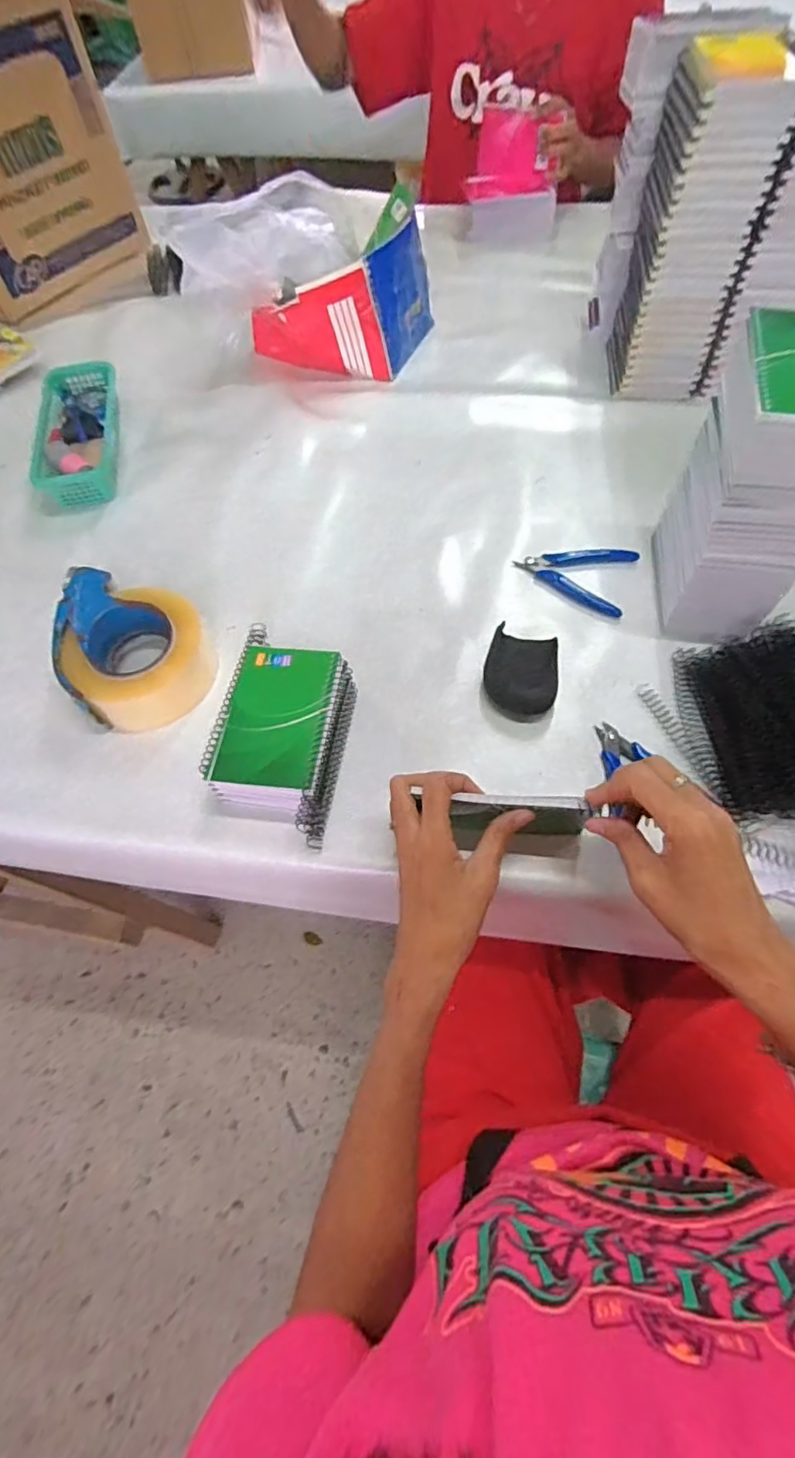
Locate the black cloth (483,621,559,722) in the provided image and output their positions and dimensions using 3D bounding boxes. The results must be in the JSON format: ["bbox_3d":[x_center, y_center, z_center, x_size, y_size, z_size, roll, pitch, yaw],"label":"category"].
[{"bbox_3d":[0.116,-0.050,0.559,0.067,0.011,0.088,11,63,6],"label":"black cloth"}]

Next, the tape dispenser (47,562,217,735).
[{"bbox_3d":[-0.244,-0.080,0.554,0.127,0.056,0.158,-27,64,-12],"label":"tape dispenser"}]

